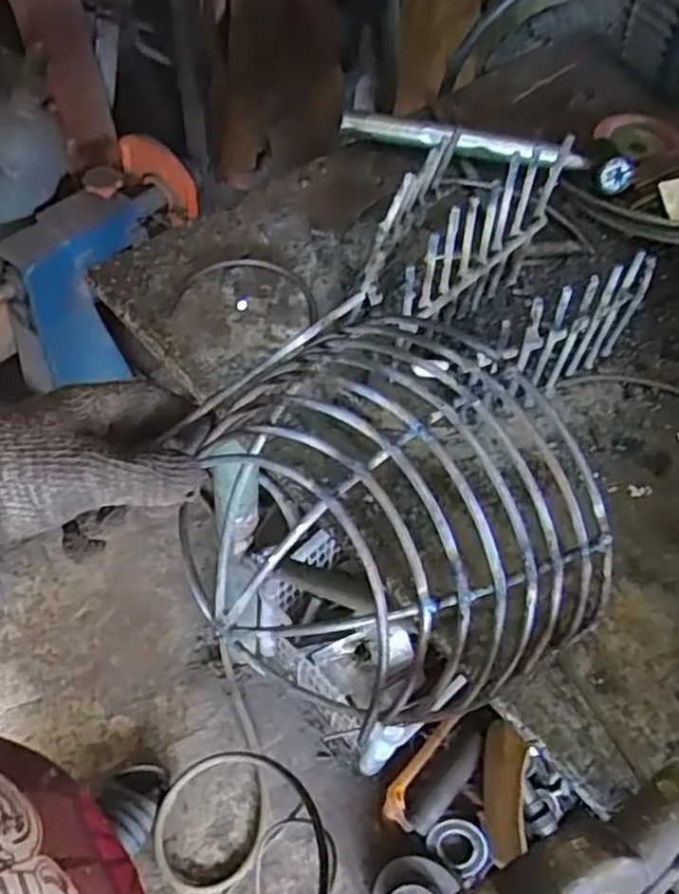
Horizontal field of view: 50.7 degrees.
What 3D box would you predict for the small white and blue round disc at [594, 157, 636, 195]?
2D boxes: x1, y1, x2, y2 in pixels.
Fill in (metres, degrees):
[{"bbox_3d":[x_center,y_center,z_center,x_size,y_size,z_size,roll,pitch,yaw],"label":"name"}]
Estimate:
[{"bbox_3d":[0.227,-0.224,0.593,0.029,0.031,0.010,14,39,-2],"label":"small white and blue round disc"}]

